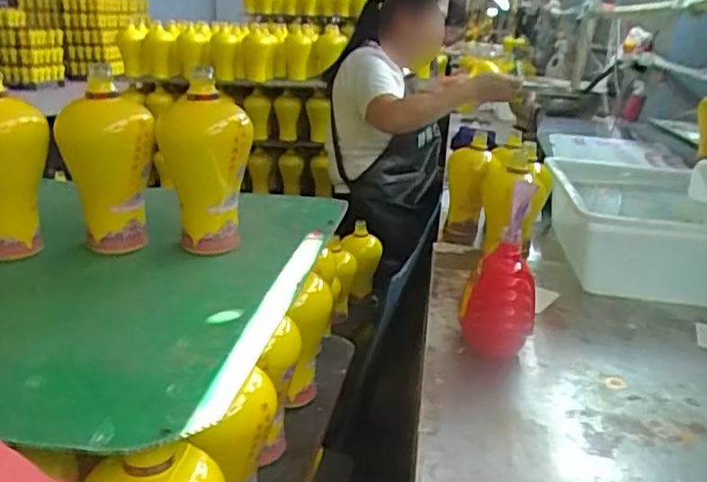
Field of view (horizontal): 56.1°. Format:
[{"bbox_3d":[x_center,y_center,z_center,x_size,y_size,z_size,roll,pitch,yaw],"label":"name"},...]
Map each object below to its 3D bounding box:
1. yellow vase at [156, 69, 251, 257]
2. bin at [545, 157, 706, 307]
[{"bbox_3d":[-0.162,-0.080,0.724,0.093,0.202,0.099,-4,20,-15],"label":"yellow vase"},{"bbox_3d":[0.587,-0.017,1.293,0.393,0.182,0.467,8,19,13],"label":"bin"}]

